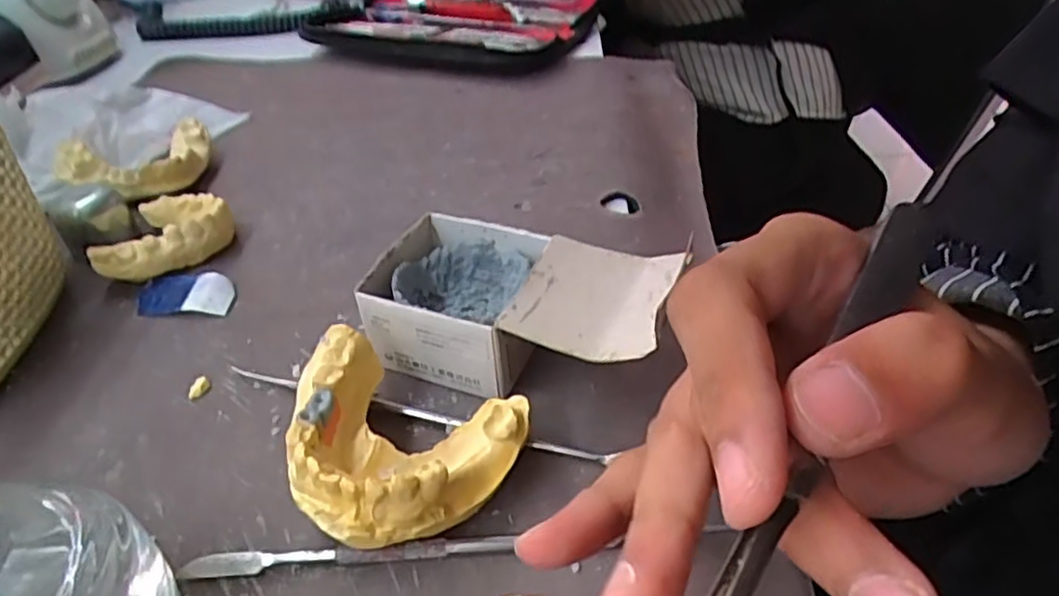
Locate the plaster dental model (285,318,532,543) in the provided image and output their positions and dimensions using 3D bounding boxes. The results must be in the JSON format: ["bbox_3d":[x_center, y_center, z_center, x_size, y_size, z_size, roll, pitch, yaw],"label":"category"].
[{"bbox_3d":[-0.043,0.045,0.199,0.072,0.036,0.059,15,42,19],"label":"plaster dental model"}]

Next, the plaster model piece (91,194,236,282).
[{"bbox_3d":[-0.162,-0.028,0.304,0.049,0.020,0.054,2,40,5],"label":"plaster model piece"}]

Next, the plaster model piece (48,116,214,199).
[{"bbox_3d":[-0.205,-0.072,0.358,0.050,0.028,0.071,31,50,33],"label":"plaster model piece"}]

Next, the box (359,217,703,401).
[{"bbox_3d":[-0.003,0.005,0.240,0.102,0.039,0.057,13,42,17],"label":"box"}]

